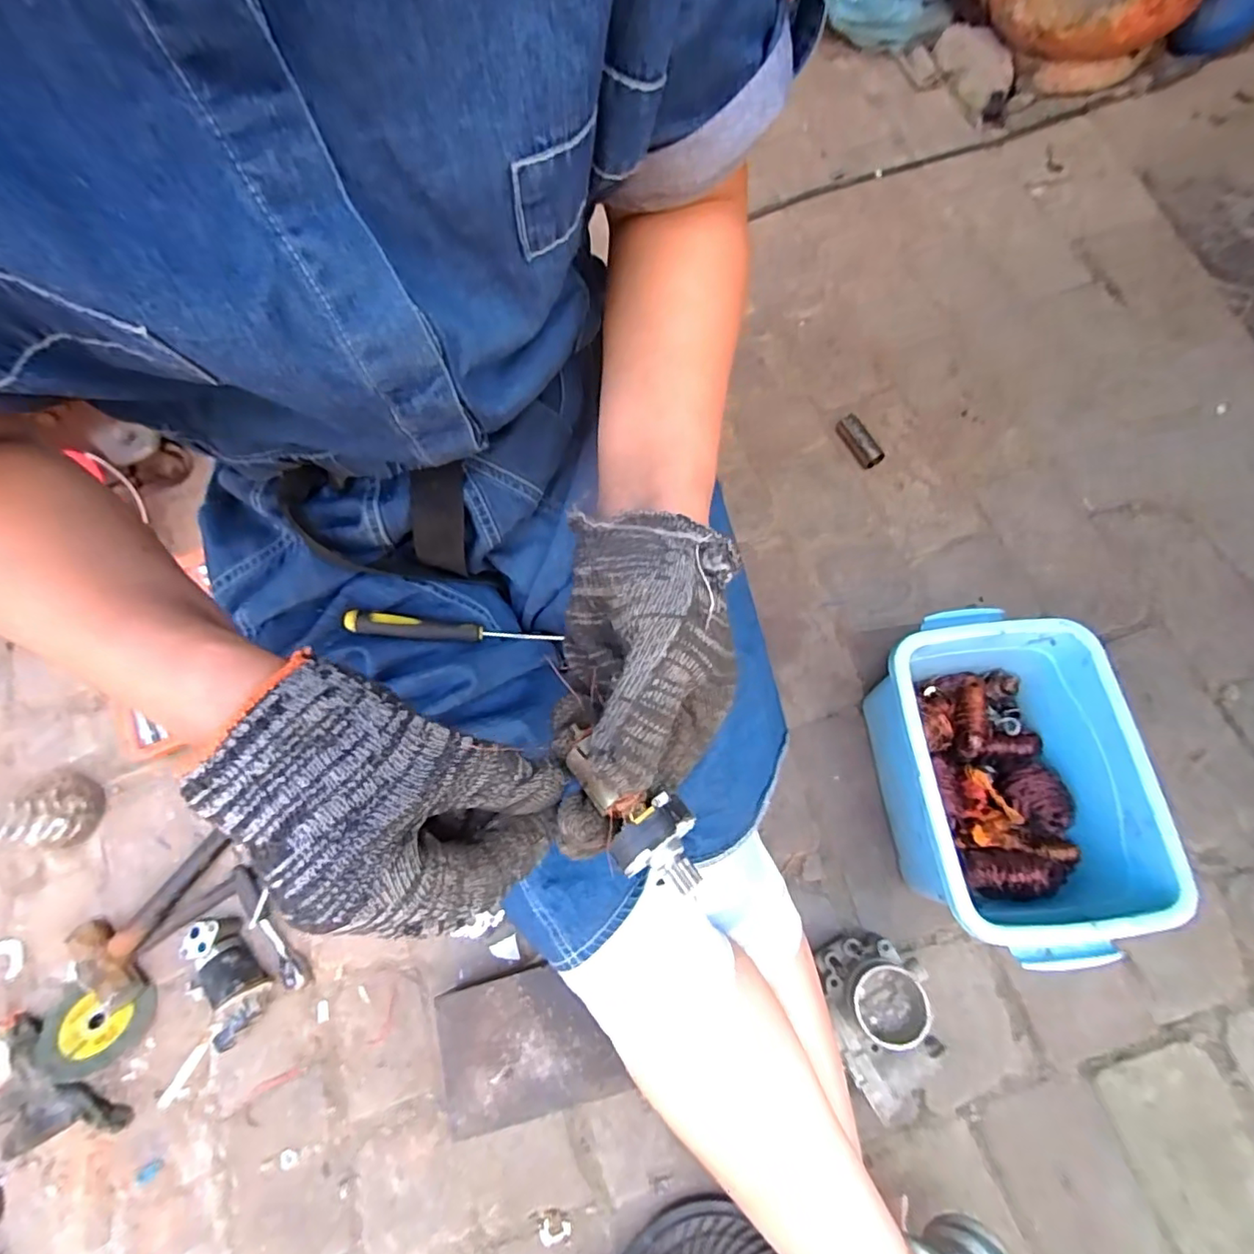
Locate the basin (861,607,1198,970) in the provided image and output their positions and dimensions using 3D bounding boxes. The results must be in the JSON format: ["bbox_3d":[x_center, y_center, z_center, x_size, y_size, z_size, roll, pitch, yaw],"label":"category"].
[{"bbox_3d":[0.358,0.146,0.577,0.191,0.167,0.313,-6,71,3],"label":"basin"}]

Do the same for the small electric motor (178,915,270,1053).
[{"bbox_3d":[-0.429,0.373,0.623,0.059,0.047,0.129,-33,72,-7],"label":"small electric motor"}]

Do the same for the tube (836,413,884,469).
[{"bbox_3d":[0.315,-0.255,0.791,0.029,0.032,0.080,-29,71,-5],"label":"tube"}]

